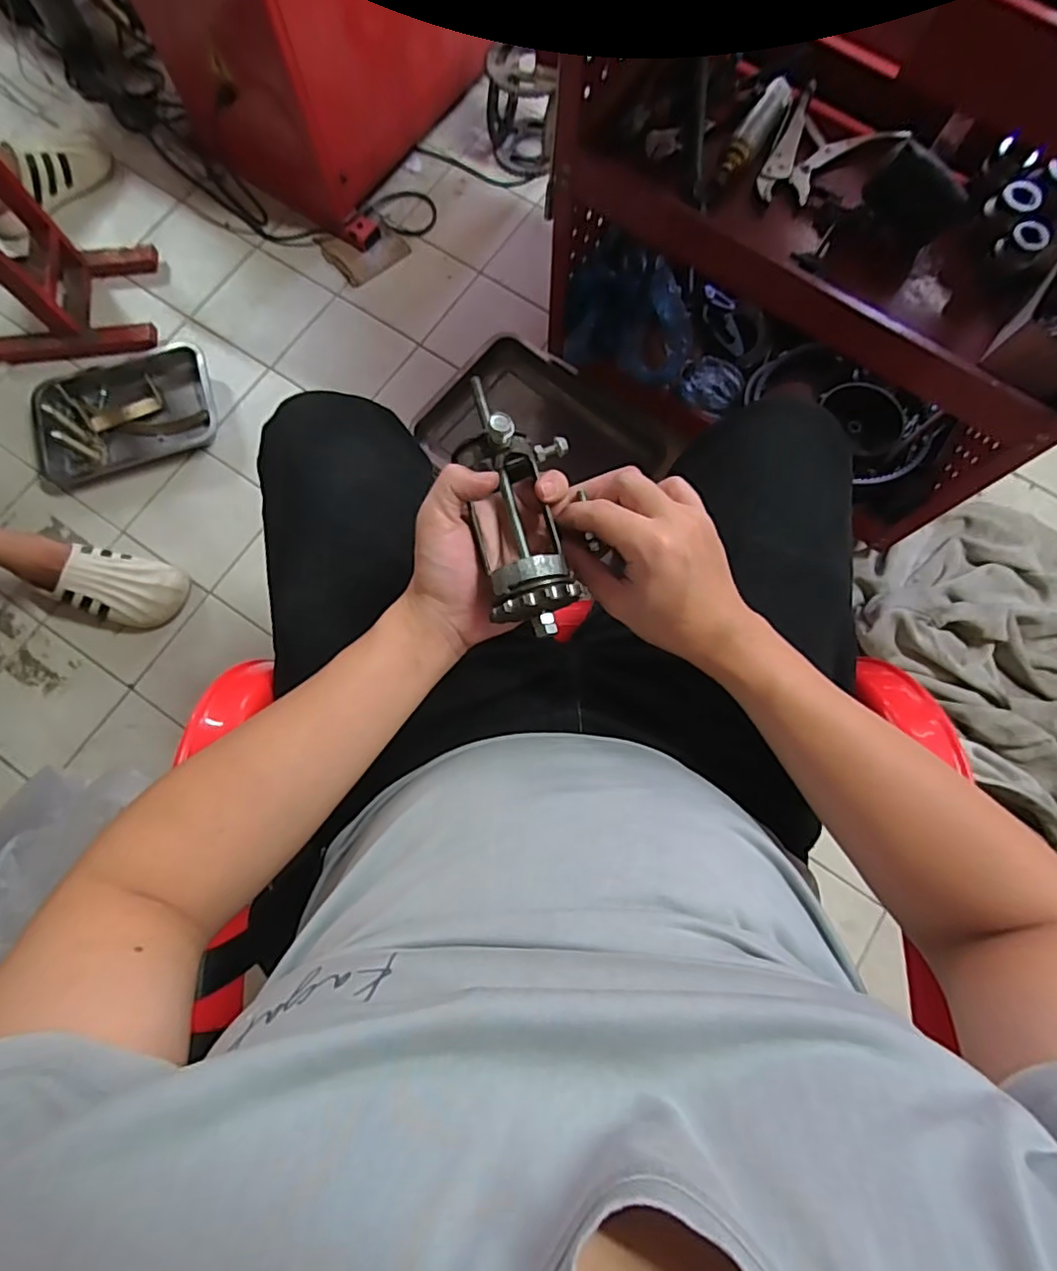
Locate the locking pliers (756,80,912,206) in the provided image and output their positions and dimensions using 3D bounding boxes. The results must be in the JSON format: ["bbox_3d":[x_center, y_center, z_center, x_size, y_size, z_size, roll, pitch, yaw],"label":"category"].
[{"bbox_3d":[0.372,-0.611,0.727,0.141,0.026,0.178,37,80,7],"label":"locking pliers"}]

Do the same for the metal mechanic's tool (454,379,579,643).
[{"bbox_3d":[-0.001,-0.066,0.328,0.056,0.054,0.126,-12,82,-4],"label":"metal mechanic's tool"}]

